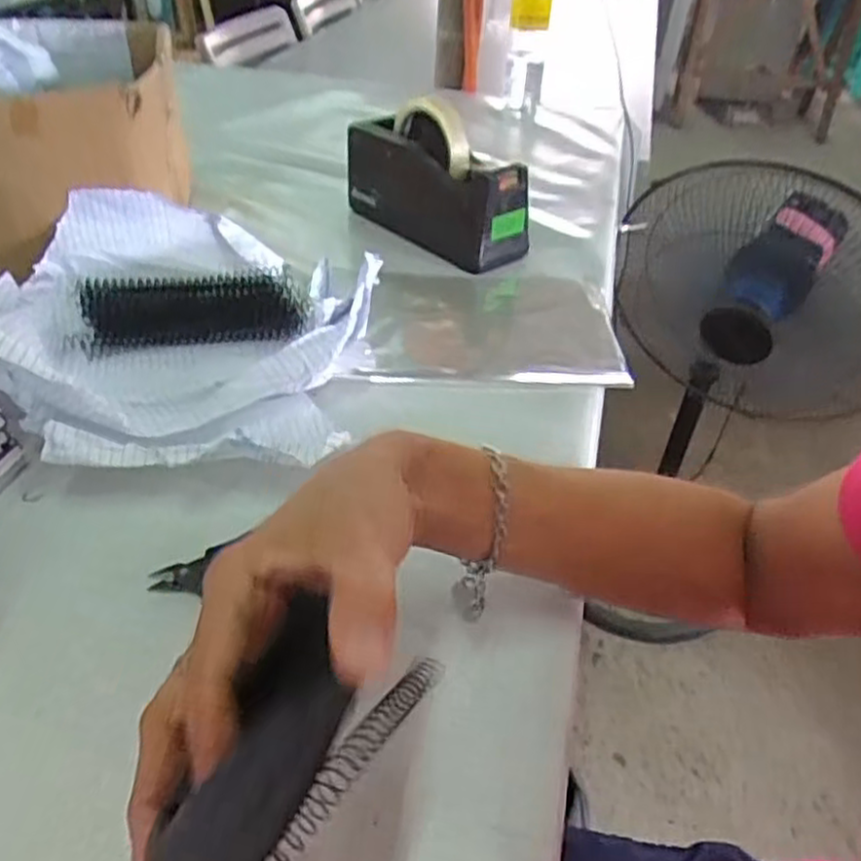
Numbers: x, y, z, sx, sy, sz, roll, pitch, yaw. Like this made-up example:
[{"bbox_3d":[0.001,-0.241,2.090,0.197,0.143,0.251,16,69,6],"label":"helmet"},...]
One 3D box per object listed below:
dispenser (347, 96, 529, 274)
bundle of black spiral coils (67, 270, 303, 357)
[{"bbox_3d":[0.009,-0.243,0.730,0.076,0.118,0.207,-29,48,-33],"label":"dispenser"},{"bbox_3d":[-0.198,-0.100,0.608,0.174,0.026,0.080,-8,40,-16],"label":"bundle of black spiral coils"}]

